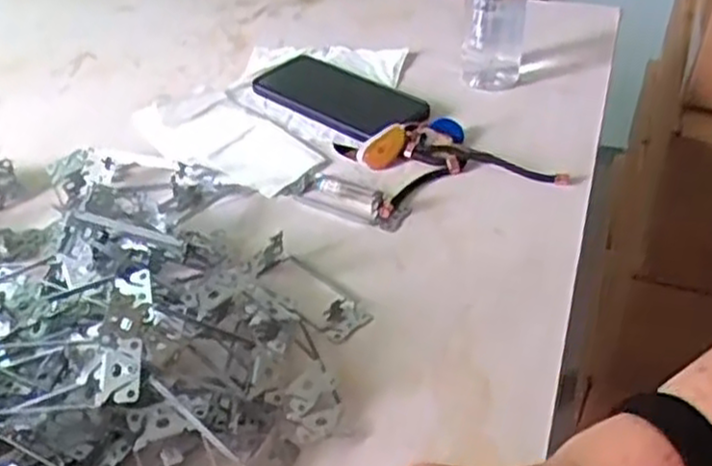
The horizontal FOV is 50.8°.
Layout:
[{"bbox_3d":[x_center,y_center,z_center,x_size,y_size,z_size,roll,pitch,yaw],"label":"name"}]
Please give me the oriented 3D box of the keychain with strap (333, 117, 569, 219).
[{"bbox_3d":[0.076,-0.066,0.623,0.159,0.021,0.111,-10,41,-11],"label":"keychain with strap"}]

